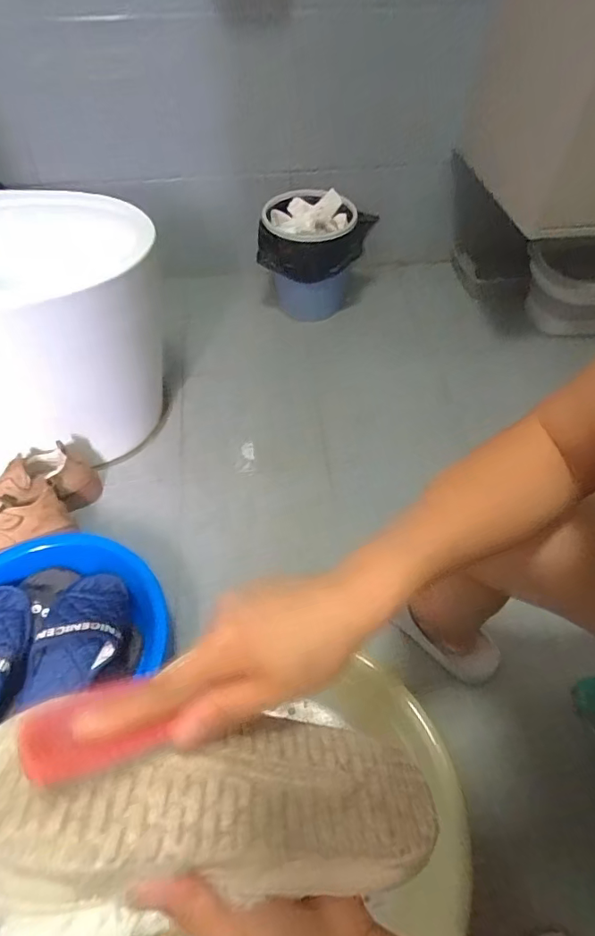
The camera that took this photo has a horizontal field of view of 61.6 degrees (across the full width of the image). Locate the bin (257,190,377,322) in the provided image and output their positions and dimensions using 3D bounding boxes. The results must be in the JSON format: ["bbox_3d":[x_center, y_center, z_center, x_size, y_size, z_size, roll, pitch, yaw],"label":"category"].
[{"bbox_3d":[0.036,-0.508,1.230,0.259,0.272,0.206,-7,52,-5],"label":"bin"}]

